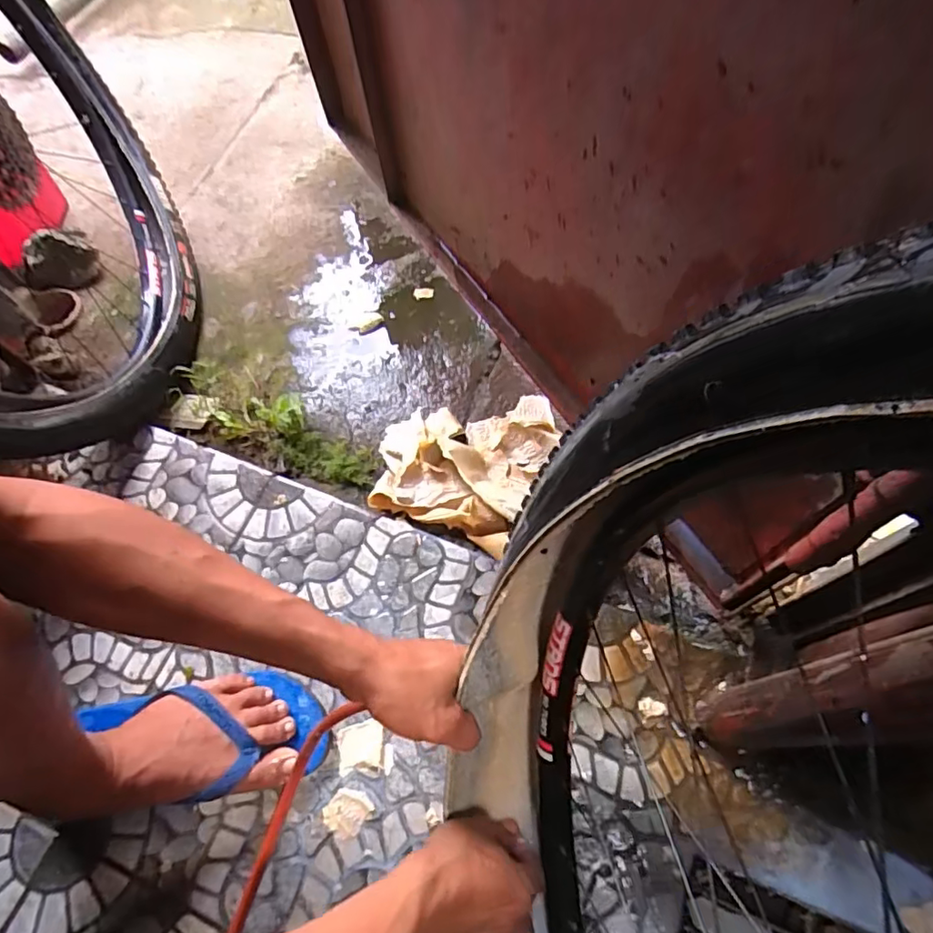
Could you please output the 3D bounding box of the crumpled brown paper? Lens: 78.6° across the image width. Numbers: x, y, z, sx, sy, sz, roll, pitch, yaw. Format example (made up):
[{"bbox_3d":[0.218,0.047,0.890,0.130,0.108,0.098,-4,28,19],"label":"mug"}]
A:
[{"bbox_3d":[-0.011,-0.021,0.693,0.204,0.063,0.211,20,67,15],"label":"crumpled brown paper"}]

